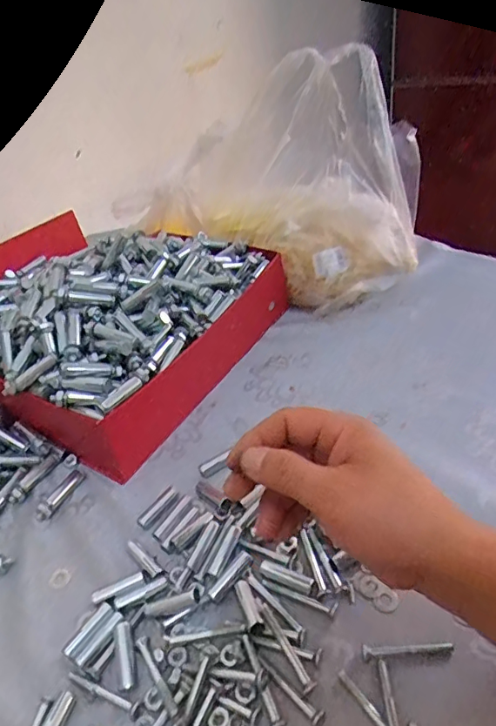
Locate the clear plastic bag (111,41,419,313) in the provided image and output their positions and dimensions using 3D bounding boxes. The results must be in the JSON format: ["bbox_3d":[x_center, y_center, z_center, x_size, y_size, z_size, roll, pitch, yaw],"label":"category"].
[{"bbox_3d":[0.025,-0.215,0.635,0.358,0.241,0.155,19,46,27],"label":"clear plastic bag"}]

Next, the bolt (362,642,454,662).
[{"bbox_3d":[0.100,0.179,0.325,0.056,0.006,0.008,-6,40,0],"label":"bolt"}]

